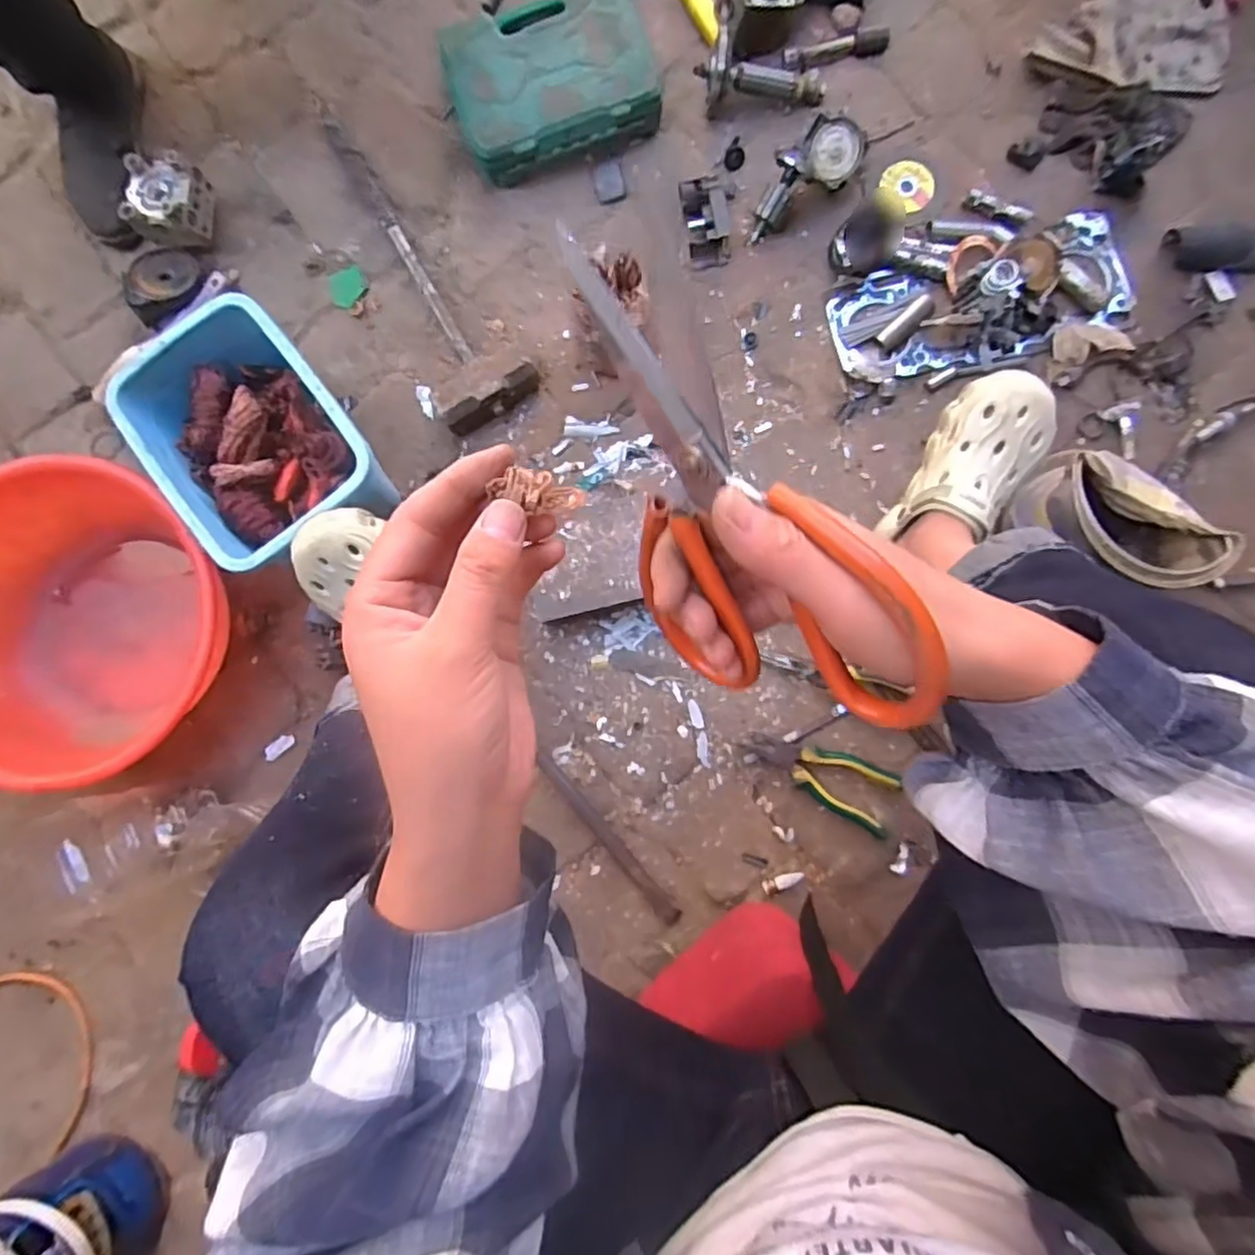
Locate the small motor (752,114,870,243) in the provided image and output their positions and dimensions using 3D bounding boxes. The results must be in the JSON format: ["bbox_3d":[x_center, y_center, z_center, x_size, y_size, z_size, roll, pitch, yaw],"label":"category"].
[{"bbox_3d":[0.201,-0.524,0.768,0.153,0.051,0.065,-36,87,16],"label":"small motor"}]

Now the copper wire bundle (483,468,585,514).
[{"bbox_3d":[-0.033,-0.050,0.246,0.034,0.007,0.014,6,84,-27],"label":"copper wire bundle"}]

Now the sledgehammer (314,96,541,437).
[{"bbox_3d":[-0.266,-0.462,0.806,0.120,0.054,0.460,-28,85,1],"label":"sledgehammer"}]

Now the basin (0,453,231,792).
[{"bbox_3d":[-0.632,0.016,0.772,0.334,0.161,0.323,0,86,3],"label":"basin"}]

